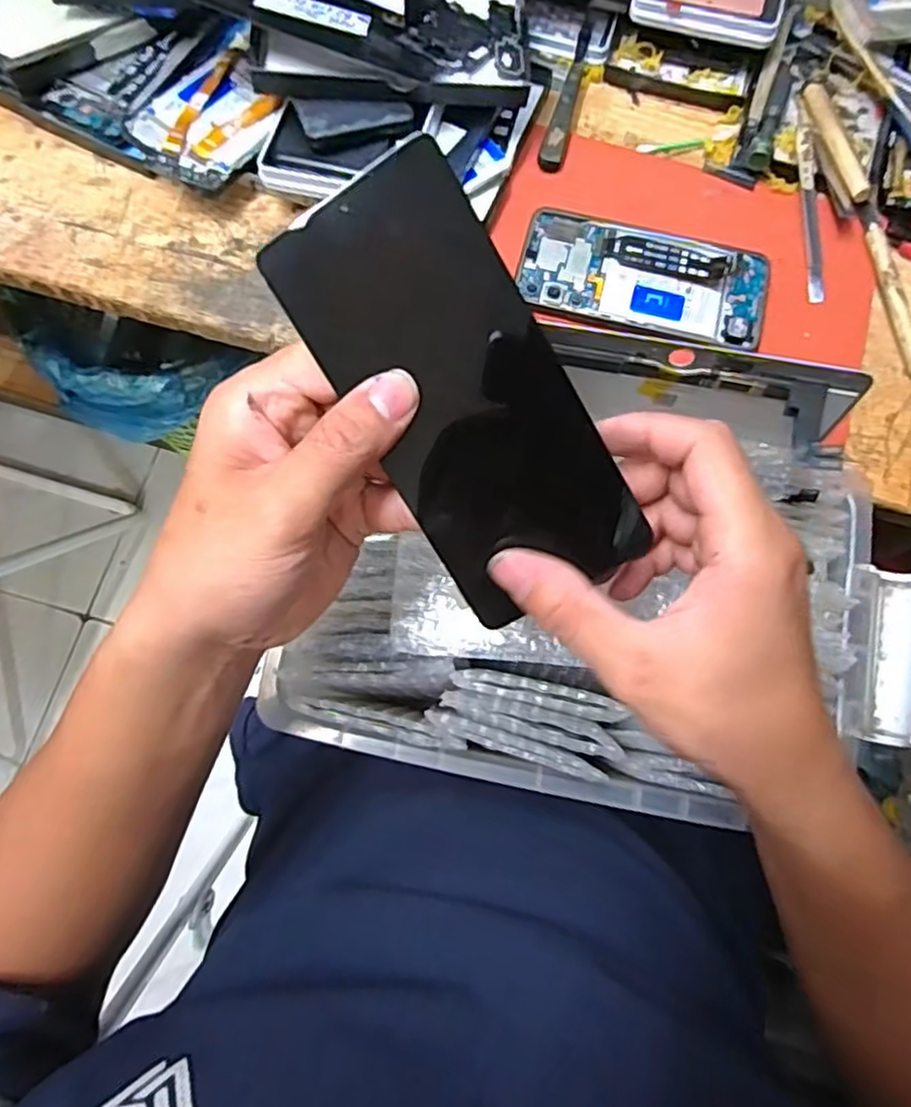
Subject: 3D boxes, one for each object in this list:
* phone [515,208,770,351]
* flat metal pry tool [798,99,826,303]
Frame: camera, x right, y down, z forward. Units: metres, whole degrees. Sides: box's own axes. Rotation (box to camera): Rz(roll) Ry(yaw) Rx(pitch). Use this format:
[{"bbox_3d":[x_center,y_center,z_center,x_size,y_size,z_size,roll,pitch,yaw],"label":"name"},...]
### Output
[{"bbox_3d":[0.123,-0.181,0.442,0.159,0.007,0.074,15,75,3],"label":"phone"},{"bbox_3d":[0.242,-0.244,0.459,0.011,0.010,0.157,2,75,-1],"label":"flat metal pry tool"}]

